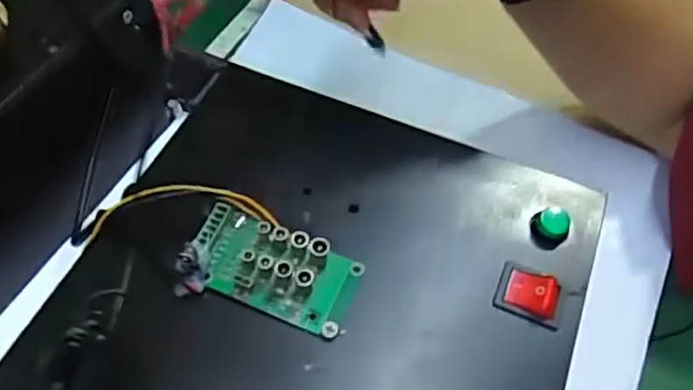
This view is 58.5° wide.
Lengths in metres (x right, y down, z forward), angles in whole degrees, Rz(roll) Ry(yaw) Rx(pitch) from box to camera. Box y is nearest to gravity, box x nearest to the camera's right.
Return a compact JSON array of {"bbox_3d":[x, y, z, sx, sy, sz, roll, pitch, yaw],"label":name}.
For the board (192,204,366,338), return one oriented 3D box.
[{"bbox_3d":[-0.033,0.032,0.285,0.075,0.020,0.039,20,57,10],"label":"board"}]

